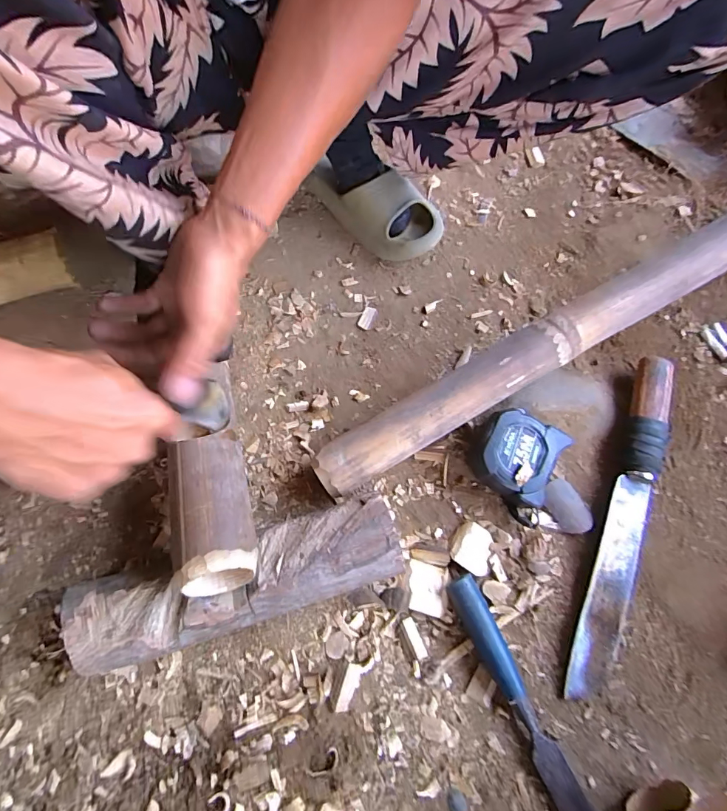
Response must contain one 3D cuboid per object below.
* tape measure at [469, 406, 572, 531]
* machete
[{"bbox_3d":[0.156,0.058,0.422,0.098,0.049,0.091,27,68,10],"label":"tape measure"},{"bbox_3d":[0.262,0.101,0.411,0.041,0.036,0.339,22,67,8],"label":"machete"}]

